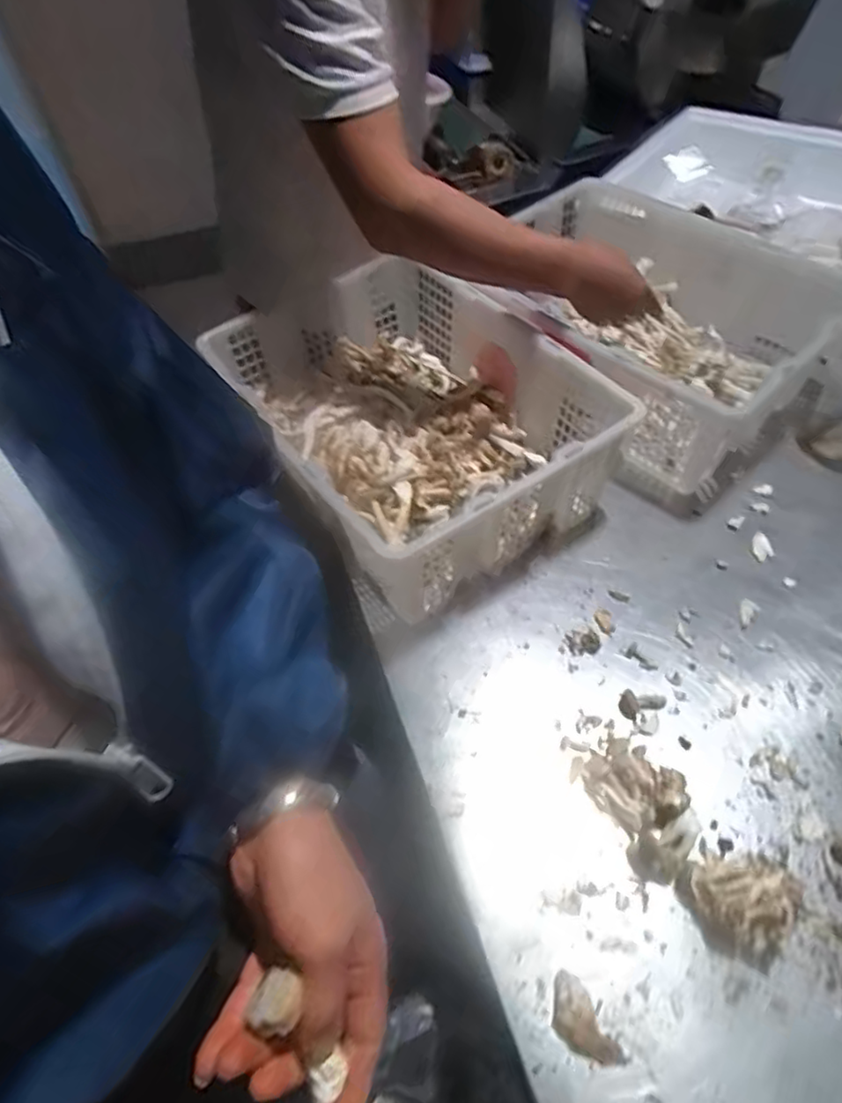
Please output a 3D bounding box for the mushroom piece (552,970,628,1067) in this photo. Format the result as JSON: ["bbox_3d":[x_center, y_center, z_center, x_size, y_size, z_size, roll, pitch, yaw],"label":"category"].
[{"bbox_3d":[0.125,0.367,0.492,0.038,0.027,0.069,-27,55,-15],"label":"mushroom piece"}]

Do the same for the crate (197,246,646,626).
[{"bbox_3d":[-0.024,-0.193,0.846,0.377,0.164,0.515,-30,57,-20],"label":"crate"}]

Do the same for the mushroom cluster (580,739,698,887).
[{"bbox_3d":[0.209,0.233,0.584,0.074,0.045,0.117,-21,55,-14],"label":"mushroom cluster"}]

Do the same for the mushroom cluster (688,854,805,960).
[{"bbox_3d":[0.278,0.289,0.540,0.070,0.042,0.074,-2,52,3],"label":"mushroom cluster"}]

